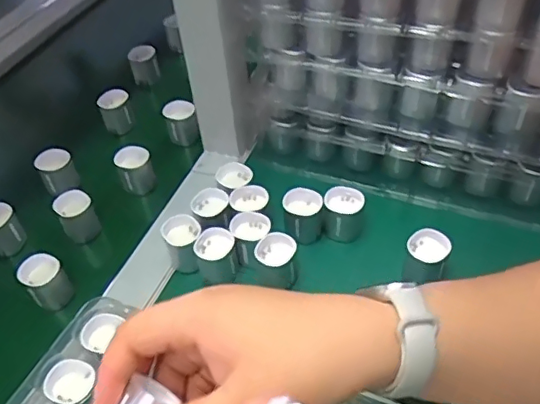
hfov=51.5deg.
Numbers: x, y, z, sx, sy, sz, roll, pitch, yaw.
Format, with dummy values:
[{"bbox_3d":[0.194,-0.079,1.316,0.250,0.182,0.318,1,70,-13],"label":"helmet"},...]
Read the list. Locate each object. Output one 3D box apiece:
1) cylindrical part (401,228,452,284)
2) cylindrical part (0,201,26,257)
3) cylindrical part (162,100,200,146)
[{"bbox_3d":[0.115,0.045,0.417,0.030,0.041,0.029,-2,47,2],"label":"cylindrical part"},{"bbox_3d":[-0.228,0.023,0.474,0.030,0.033,0.031,-2,47,2],"label":"cylindrical part"},{"bbox_3d":[-0.088,-0.078,0.554,0.029,0.039,0.033,-12,47,-8],"label":"cylindrical part"}]

